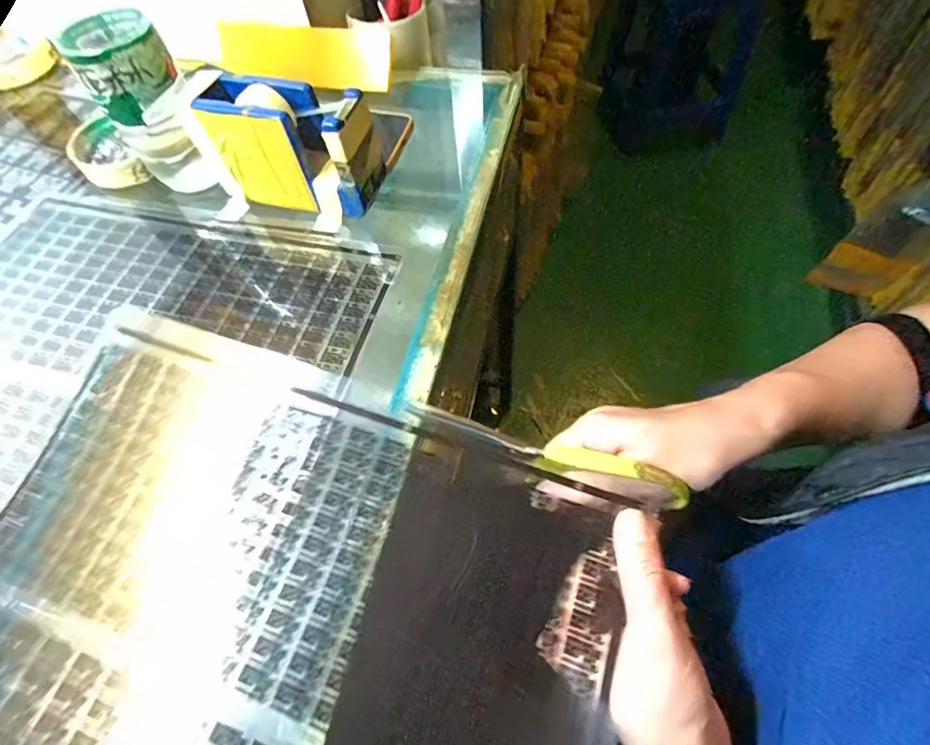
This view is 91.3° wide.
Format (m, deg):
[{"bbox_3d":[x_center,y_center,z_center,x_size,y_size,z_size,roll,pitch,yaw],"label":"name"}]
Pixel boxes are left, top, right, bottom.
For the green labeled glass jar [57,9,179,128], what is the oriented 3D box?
[{"bbox_3d":[-0.247,-0.224,0.330,0.061,0.043,0.069,-32,63,-12],"label":"green labeled glass jar"}]

